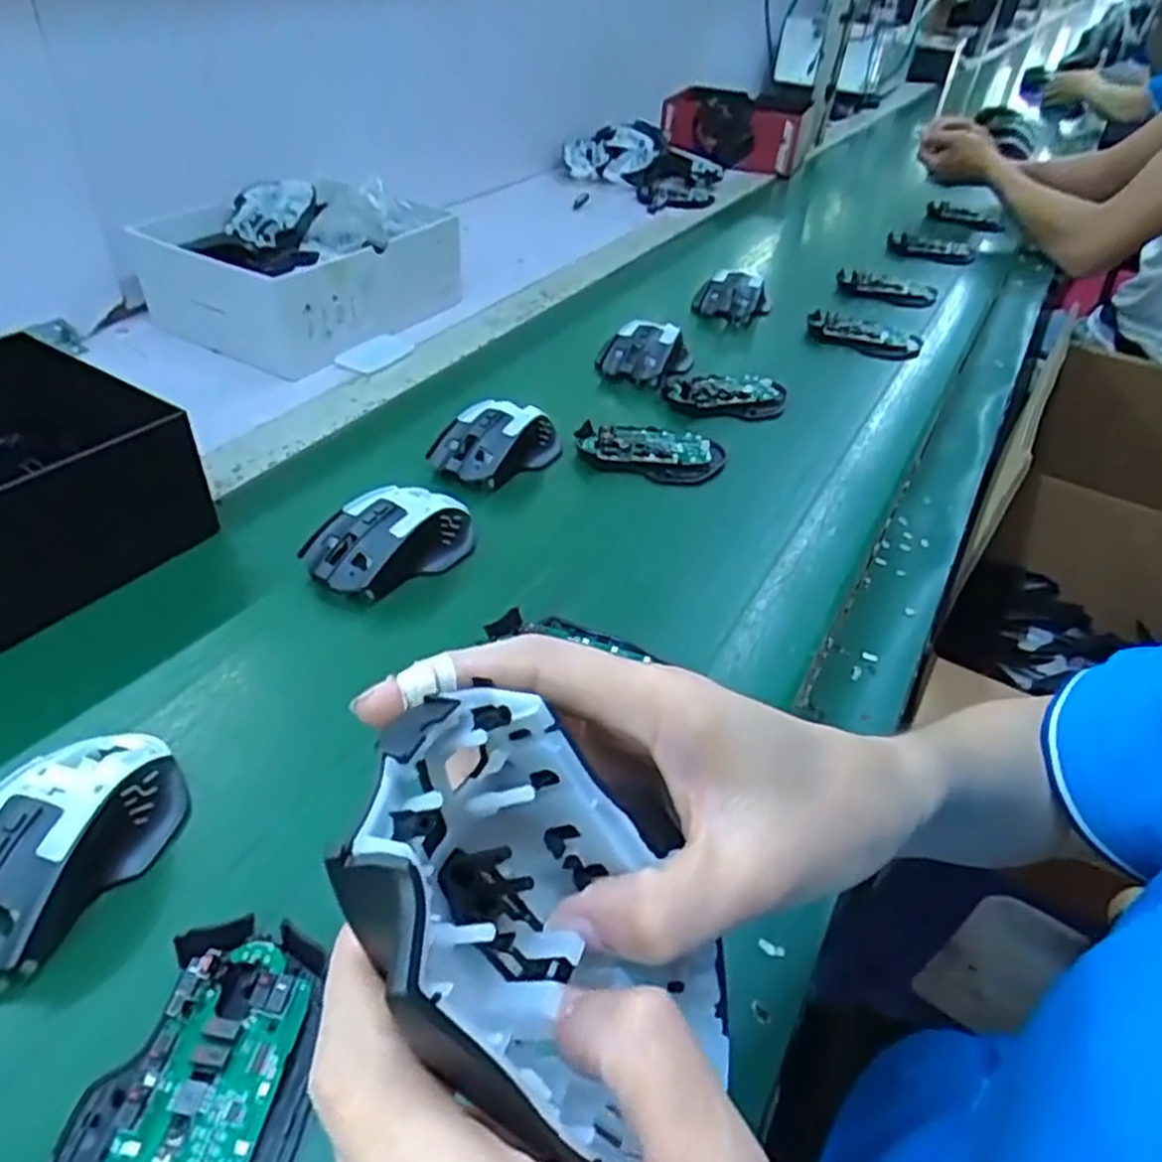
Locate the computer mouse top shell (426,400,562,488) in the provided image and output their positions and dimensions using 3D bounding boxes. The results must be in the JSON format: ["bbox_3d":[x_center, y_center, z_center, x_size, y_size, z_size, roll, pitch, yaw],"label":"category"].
[{"bbox_3d":[-0.063,-0.108,0.596,0.106,0.038,0.066,-31,52,-34],"label":"computer mouse top shell"}]

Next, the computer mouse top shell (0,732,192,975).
[{"bbox_3d":[-0.223,0.105,0.331,0.071,0.036,0.115,15,41,12],"label":"computer mouse top shell"}]

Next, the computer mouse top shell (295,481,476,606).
[{"bbox_3d":[-0.117,-0.030,0.499,0.113,0.038,0.069,-25,49,-30],"label":"computer mouse top shell"}]

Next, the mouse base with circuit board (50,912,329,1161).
[{"bbox_3d":[-0.131,0.175,0.269,0.074,0.018,0.113,10,41,6],"label":"mouse base with circuit board"}]

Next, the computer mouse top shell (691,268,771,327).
[{"bbox_3d":[0.162,-0.299,0.842,0.078,0.042,0.050,2,40,-3],"label":"computer mouse top shell"}]

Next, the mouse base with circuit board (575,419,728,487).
[{"bbox_3d":[0.054,-0.103,0.616,0.112,0.021,0.061,12,41,9],"label":"mouse base with circuit board"}]

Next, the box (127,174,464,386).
[{"bbox_3d":[-0.271,-0.309,0.776,0.210,0.091,0.246,24,44,21],"label":"box"}]

